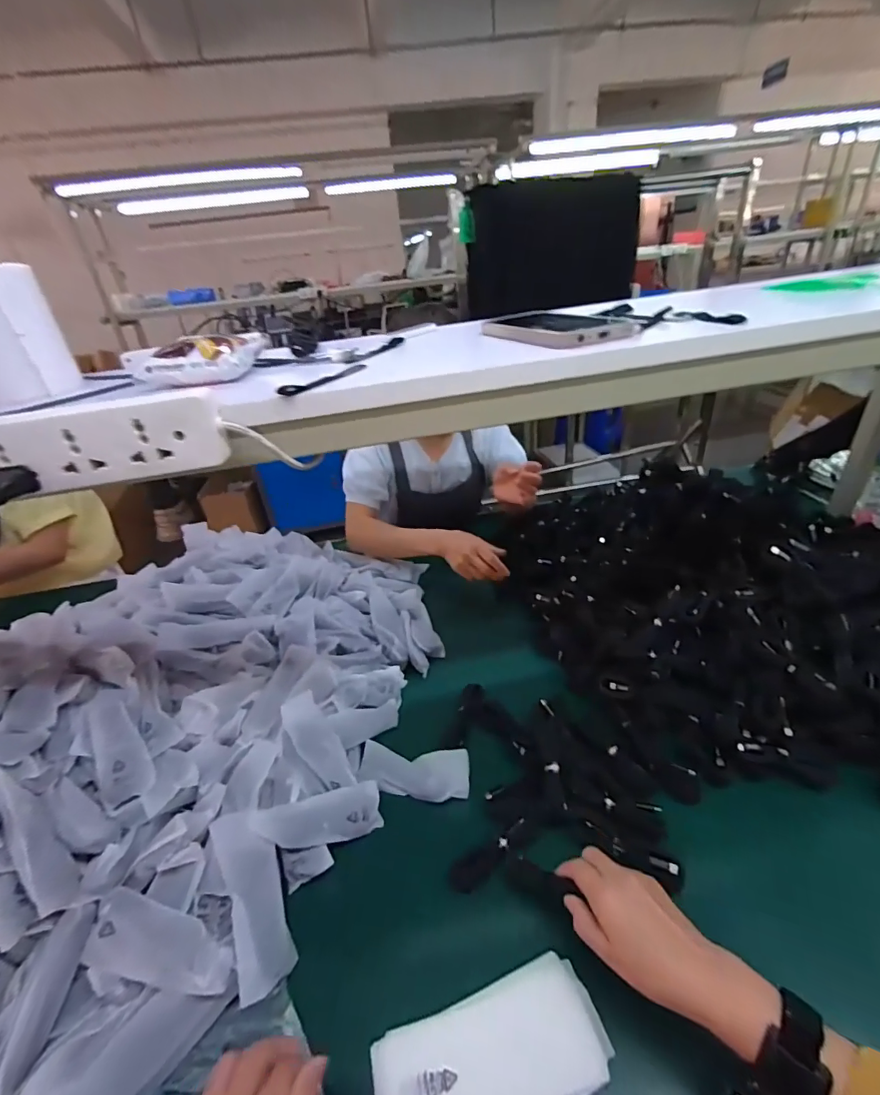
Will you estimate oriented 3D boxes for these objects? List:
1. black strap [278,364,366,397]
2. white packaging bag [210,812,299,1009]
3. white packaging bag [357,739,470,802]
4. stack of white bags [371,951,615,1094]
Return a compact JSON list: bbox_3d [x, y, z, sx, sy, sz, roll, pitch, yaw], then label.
[{"bbox_3d":[-0.091,-0.138,0.376,0.014,0.007,0.098,12,36,28],"label":"black strap"},{"bbox_3d":[-0.186,0.346,0.464,0.051,0.019,0.153,-18,64,-19],"label":"white packaging bag"},{"bbox_3d":[-0.034,0.281,0.587,0.145,0.021,0.059,3,33,15],"label":"white packaging bag"},{"bbox_3d":[0.040,0.411,0.373,0.185,0.010,0.082,-14,32,-13],"label":"stack of white bags"}]

